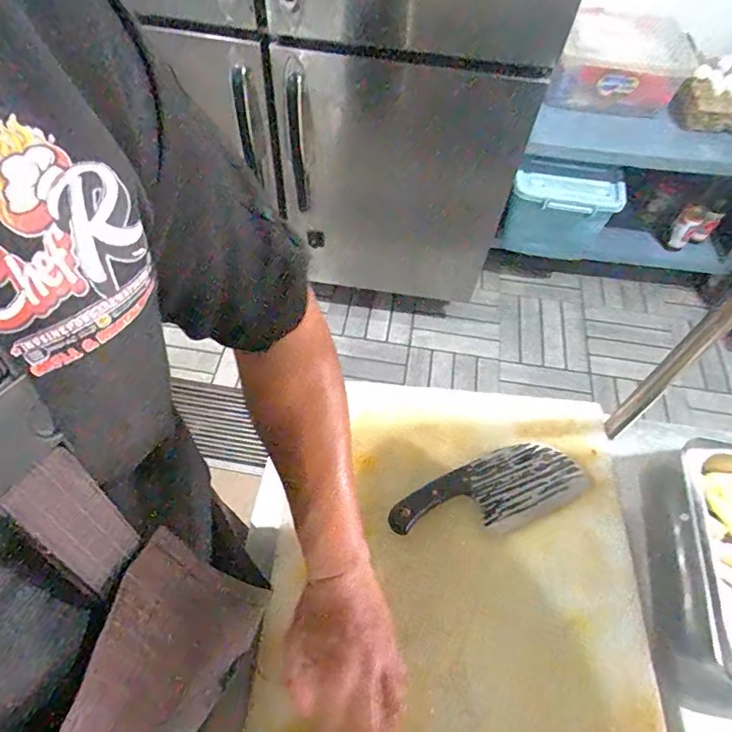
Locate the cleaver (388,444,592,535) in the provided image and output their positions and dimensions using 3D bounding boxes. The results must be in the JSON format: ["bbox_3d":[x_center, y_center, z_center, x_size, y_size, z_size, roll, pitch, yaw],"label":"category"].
[{"bbox_3d":[0.146,0.152,0.579,0.237,0.016,0.089,-19,60,-16],"label":"cleaver"}]

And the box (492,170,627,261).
[{"bbox_3d":[0.634,-0.485,1.647,0.342,0.282,0.154,17,57,7],"label":"box"}]

